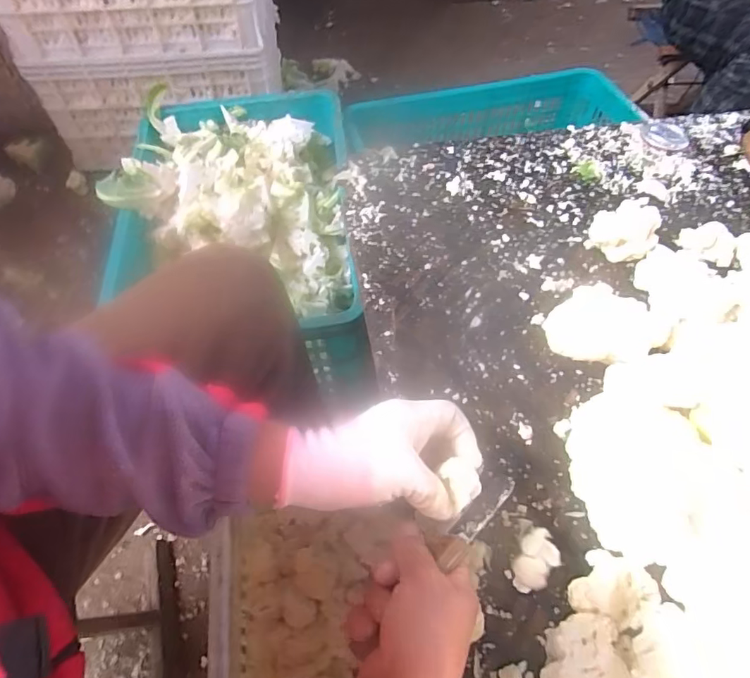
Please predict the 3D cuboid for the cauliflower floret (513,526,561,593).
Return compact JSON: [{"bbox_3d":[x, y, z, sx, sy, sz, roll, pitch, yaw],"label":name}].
[{"bbox_3d":[0.121,0.169,0.386,0.029,0.030,0.041,36,63,22],"label":"cauliflower floret"}]

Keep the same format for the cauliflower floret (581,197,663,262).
[{"bbox_3d":[0.277,-0.119,0.564,0.067,0.054,0.058,29,61,18],"label":"cauliflower floret"}]

